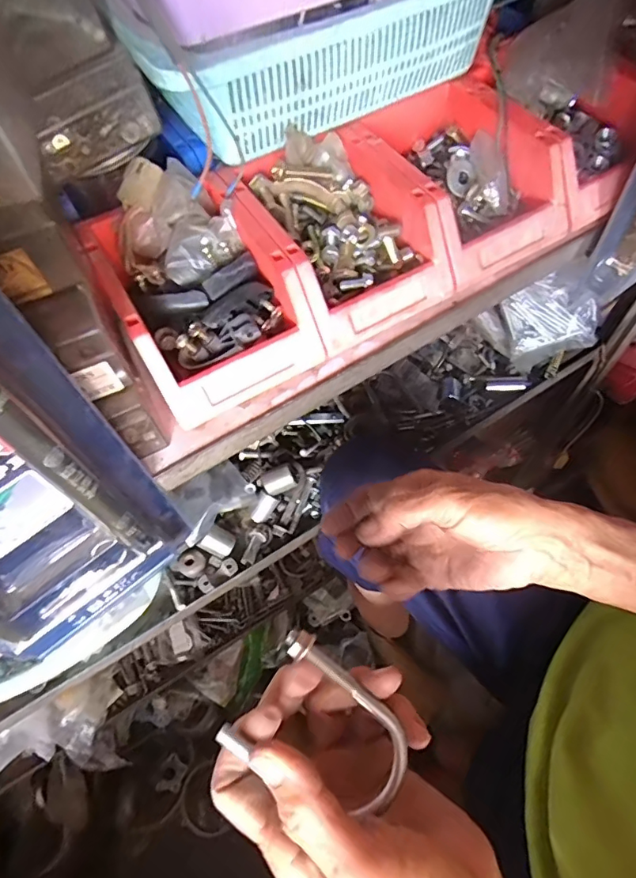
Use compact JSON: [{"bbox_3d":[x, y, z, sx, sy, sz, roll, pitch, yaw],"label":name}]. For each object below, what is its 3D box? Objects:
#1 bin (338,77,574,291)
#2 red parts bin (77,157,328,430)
[{"bbox_3d":[0.102,-0.207,0.379,0.119,0.057,0.169,-29,62,-13],"label":"bin"},{"bbox_3d":[-0.076,-0.104,0.325,0.116,0.070,0.155,-28,61,-12],"label":"red parts bin"}]

